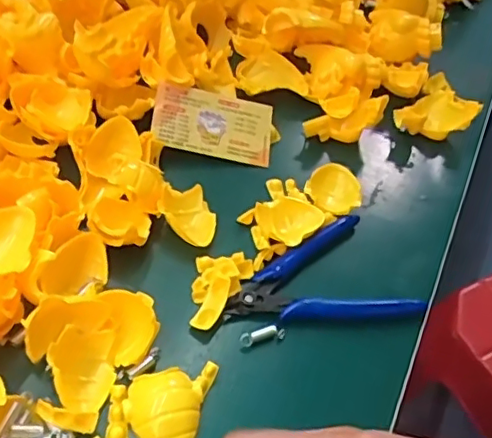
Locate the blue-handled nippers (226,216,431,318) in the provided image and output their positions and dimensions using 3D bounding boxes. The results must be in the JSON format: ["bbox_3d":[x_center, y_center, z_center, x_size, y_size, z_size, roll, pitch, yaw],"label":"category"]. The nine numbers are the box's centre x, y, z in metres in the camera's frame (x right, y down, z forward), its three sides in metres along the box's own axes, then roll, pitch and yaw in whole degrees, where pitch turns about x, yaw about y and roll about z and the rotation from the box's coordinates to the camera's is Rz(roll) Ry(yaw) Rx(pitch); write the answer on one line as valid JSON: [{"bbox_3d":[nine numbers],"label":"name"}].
[{"bbox_3d":[0.045,0.030,0.368,0.118,0.013,0.074,-1,48,-8],"label":"blue-handled nippers"}]

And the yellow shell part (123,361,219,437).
[{"bbox_3d":[-0.041,0.093,0.295,0.038,0.010,0.050,14,48,6],"label":"yellow shell part"}]

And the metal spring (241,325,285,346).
[{"bbox_3d":[0.010,0.067,0.332,0.027,0.010,0.006,-12,51,-17],"label":"metal spring"}]

